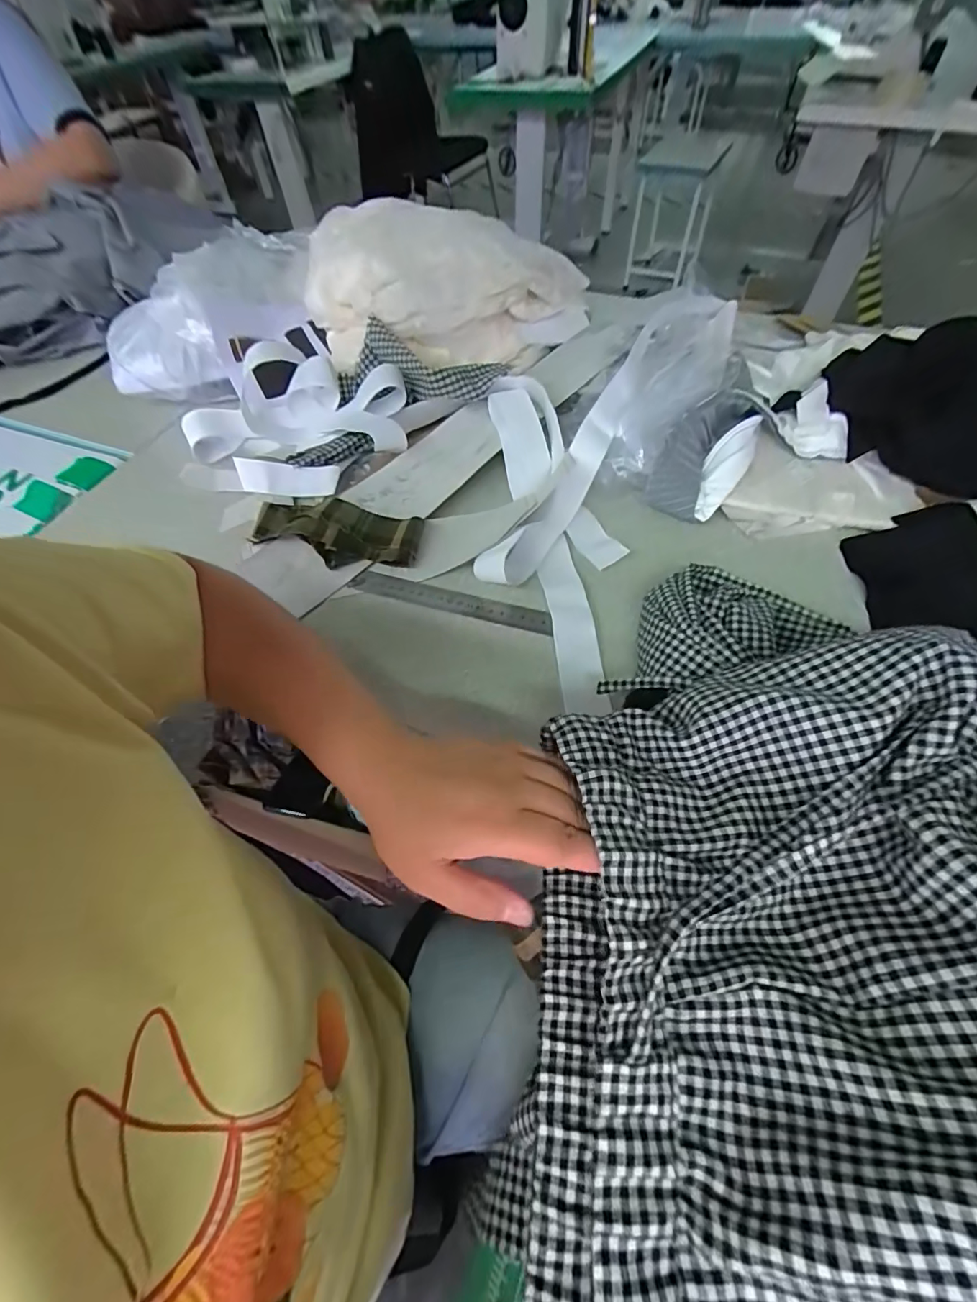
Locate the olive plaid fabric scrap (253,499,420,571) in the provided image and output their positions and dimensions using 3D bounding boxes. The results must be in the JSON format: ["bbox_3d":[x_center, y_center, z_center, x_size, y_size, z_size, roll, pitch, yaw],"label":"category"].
[{"bbox_3d":[-0.158,-0.121,0.490,0.180,0.034,0.079,15,59,12],"label":"olive plaid fabric scrap"}]

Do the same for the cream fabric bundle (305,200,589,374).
[{"bbox_3d":[-0.073,-0.468,0.614,0.306,0.111,0.261,-14,58,-6],"label":"cream fabric bundle"}]

